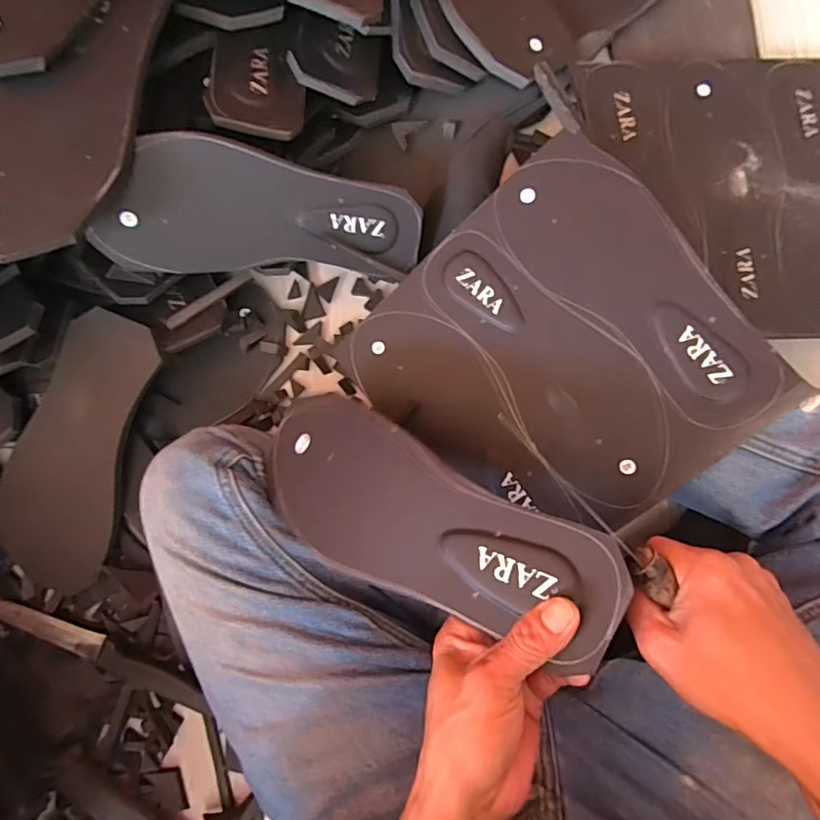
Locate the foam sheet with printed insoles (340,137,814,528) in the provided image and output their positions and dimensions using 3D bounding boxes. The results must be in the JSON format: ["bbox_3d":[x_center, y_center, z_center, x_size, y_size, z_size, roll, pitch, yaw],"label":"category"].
[{"bbox_3d":[0.112,-0.042,0.404,0.254,0.009,0.255,-42,78,14],"label":"foam sheet with printed insoles"}]

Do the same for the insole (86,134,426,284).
[{"bbox_3d":[-0.114,-0.161,0.416,0.242,0.019,0.098,-2,111,-11],"label":"insole"}]

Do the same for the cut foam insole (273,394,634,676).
[{"bbox_3d":[0.004,0.067,0.323,0.250,0.010,0.093,22,86,30],"label":"cut foam insole"}]

